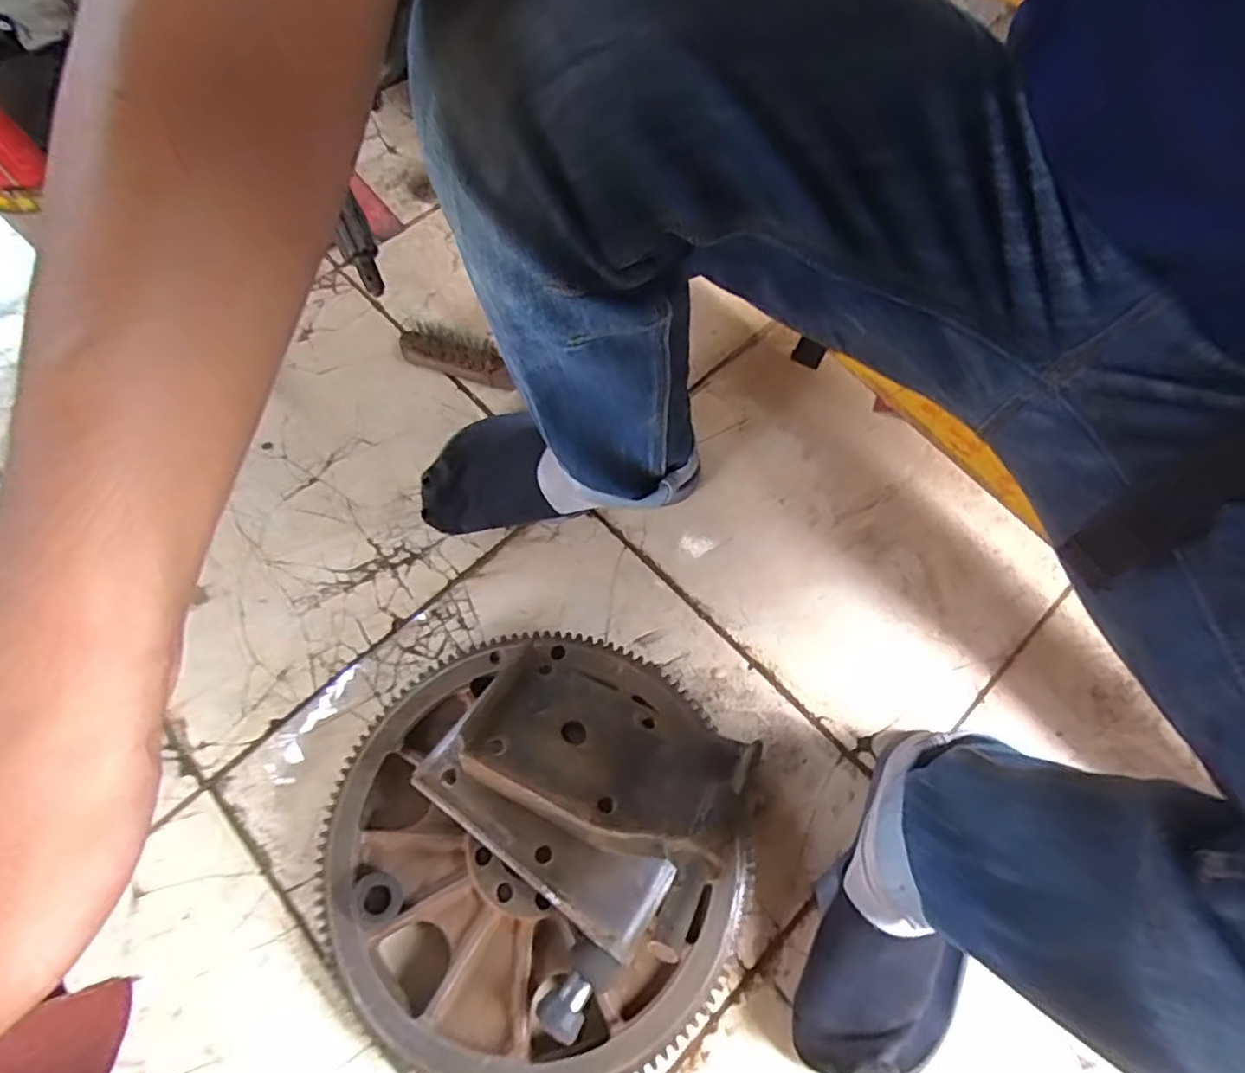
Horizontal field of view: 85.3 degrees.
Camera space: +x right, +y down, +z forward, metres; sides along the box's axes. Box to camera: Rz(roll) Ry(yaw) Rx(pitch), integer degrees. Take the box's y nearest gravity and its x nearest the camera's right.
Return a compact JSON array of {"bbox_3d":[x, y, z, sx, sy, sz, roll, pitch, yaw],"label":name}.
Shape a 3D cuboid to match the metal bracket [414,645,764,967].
[{"bbox_3d":[-0.028,0.169,0.475,0.212,0.110,0.162,29,69,12],"label":"metal bracket"}]

